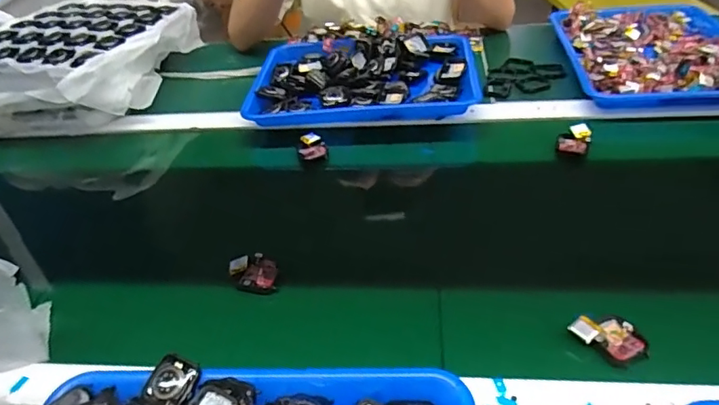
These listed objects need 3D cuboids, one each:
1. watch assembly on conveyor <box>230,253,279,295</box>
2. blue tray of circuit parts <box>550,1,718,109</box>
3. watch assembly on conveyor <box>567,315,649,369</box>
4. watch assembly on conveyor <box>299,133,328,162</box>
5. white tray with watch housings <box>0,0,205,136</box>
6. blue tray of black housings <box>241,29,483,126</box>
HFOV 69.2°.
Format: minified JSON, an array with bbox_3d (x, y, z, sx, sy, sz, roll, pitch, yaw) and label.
[{"bbox_3d":[-0.107,0.072,0.531,0.057,0.018,0.036,10,43,19],"label":"watch assembly on conveyor"},{"bbox_3d":[0.446,-0.234,0.801,0.254,0.051,0.311,0,41,8],"label":"blue tray of circuit parts"},{"bbox_3d":[0.212,0.112,0.440,0.058,0.014,0.040,21,48,29],"label":"watch assembly on conveyor"},{"bbox_3d":[-0.063,-0.075,0.699,0.037,0.017,0.041,-9,40,-2],"label":"watch assembly on conveyor"},{"bbox_3d":[-0.460,-0.235,0.859,0.301,0.112,0.327,3,41,11],"label":"white tray with watch housings"},{"bbox_3d":[0.009,-0.195,0.809,0.326,0.054,0.236,-2,41,6],"label":"blue tray of black housings"}]

